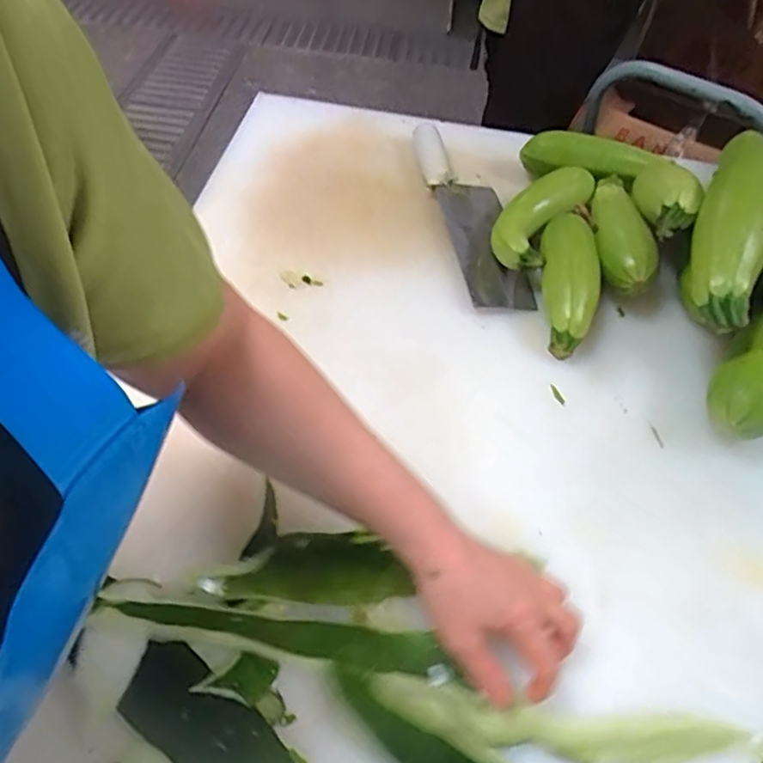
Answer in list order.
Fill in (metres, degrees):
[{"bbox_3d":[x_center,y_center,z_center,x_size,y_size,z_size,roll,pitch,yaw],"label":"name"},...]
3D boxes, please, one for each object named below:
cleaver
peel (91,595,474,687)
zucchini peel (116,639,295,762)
[{"bbox_3d":[0.103,-0.203,0.726,0.076,0.019,0.310,-5,52,-10],"label":"cleaver"},{"bbox_3d":[-0.070,0.169,0.428,0.234,0.010,0.029,10,50,-1],"label":"peel"},{"bbox_3d":[-0.109,0.215,0.393,0.123,0.006,0.051,33,56,20],"label":"zucchini peel"}]

